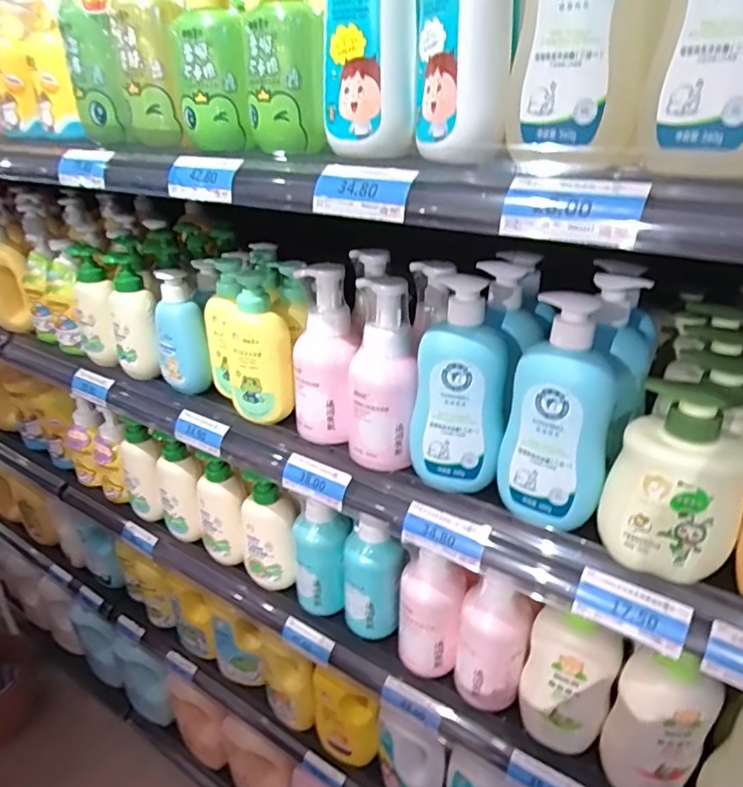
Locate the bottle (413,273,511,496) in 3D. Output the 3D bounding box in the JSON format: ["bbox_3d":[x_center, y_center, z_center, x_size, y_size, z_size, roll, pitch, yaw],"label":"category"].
[{"bbox_3d":[0.082,-0.003,0.506,0.079,0.194,0.043,7,31,14],"label":"bottle"}]

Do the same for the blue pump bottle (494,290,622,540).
[{"bbox_3d":[0.153,0.021,0.456,0.079,0.193,0.045,7,31,14],"label":"blue pump bottle"}]

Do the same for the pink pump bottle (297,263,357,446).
[{"bbox_3d":[-0.052,-0.037,0.589,0.064,0.182,0.053,-5,30,-5],"label":"pink pump bottle"}]

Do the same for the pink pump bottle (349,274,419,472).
[{"bbox_3d":[0.010,-0.015,0.545,0.066,0.185,0.060,-2,30,-1],"label":"pink pump bottle"}]

